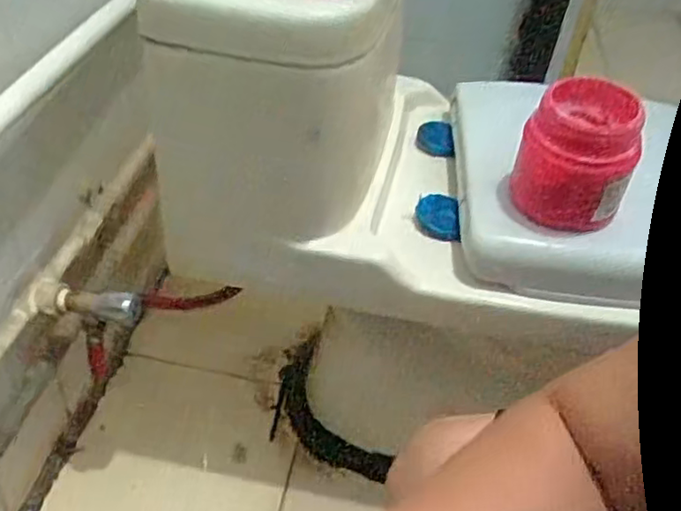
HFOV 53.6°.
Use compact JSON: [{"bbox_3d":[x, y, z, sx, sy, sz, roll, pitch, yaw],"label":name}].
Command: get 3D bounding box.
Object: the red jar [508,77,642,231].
[{"bbox_3d":[0.212,-0.094,0.611,0.095,0.111,0.081,16,42,11],"label":"red jar"}]

